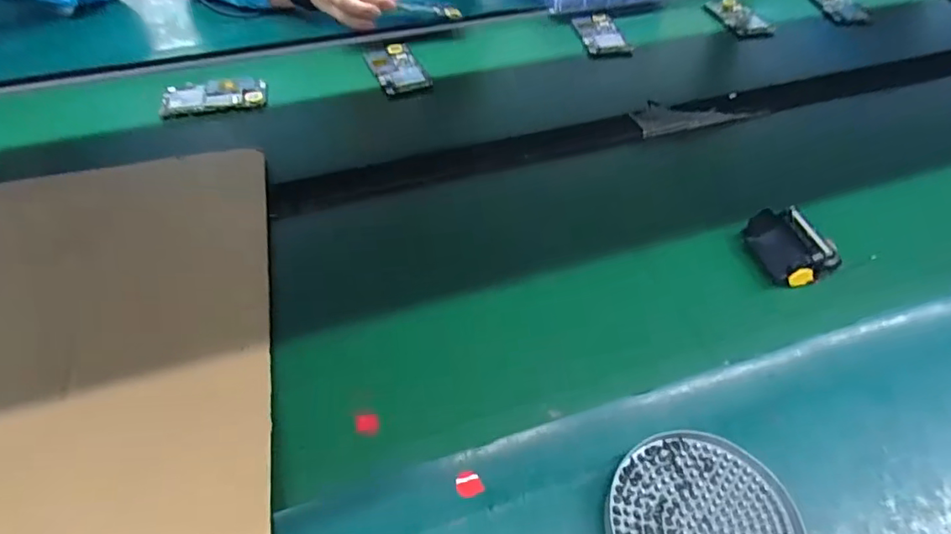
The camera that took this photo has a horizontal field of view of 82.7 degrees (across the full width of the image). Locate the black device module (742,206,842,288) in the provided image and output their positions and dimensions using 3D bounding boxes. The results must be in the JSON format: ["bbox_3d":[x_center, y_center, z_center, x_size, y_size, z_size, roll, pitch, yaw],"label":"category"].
[{"bbox_3d":[0.284,-0.018,0.492,0.053,0.033,0.080,-13,50,-10],"label":"black device module"}]

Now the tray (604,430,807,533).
[{"bbox_3d":[0.139,0.162,0.336,0.113,0.017,0.111,1,52,-1],"label":"tray"}]

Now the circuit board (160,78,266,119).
[{"bbox_3d":[-0.325,-0.217,0.675,0.120,0.011,0.065,-12,50,-12],"label":"circuit board"}]

